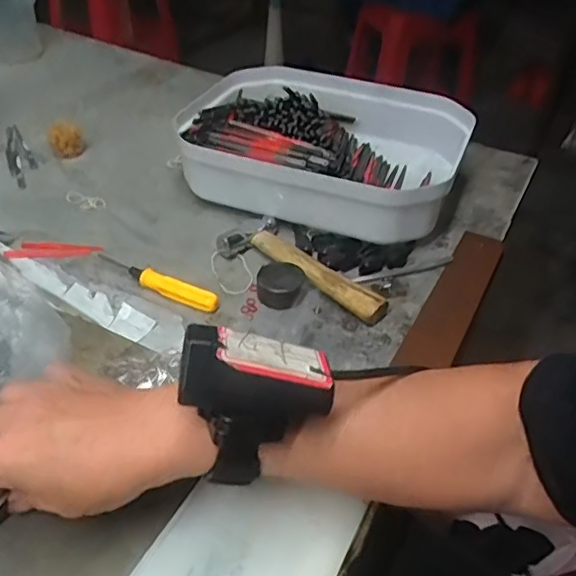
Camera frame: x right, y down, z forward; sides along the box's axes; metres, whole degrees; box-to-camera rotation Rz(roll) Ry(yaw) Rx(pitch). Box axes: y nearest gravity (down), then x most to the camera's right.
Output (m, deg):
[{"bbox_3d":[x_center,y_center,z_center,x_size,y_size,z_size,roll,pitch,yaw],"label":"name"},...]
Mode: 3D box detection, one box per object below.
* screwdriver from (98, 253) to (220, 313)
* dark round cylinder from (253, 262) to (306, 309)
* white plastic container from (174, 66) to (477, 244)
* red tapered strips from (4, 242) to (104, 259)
[{"bbox_3d":[-0.108,-0.005,0.489,0.117,0.017,0.017,20,43,19],"label":"screwdriver"},{"bbox_3d":[-0.006,-0.002,0.484,0.039,0.022,0.042,-5,41,-10],"label":"dark round cylinder"},{"bbox_3d":[0.030,-0.145,0.610,0.279,0.074,0.223,16,42,14],"label":"white plastic container"},{"bbox_3d":[-0.208,-0.034,0.522,0.079,0.004,0.018,0,40,-4],"label":"red tapered strips"}]

